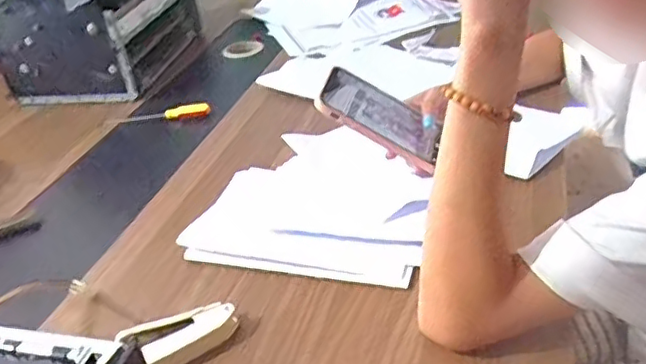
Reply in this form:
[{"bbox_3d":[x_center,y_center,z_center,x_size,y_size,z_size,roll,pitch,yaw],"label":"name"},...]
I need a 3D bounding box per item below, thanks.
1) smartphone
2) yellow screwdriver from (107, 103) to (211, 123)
[{"bbox_3d":[0.062,-0.070,0.653,0.141,0.011,0.082,30,47,2],"label":"smartphone"},{"bbox_3d":[-0.228,-0.098,0.852,0.141,0.016,0.021,-8,33,2],"label":"yellow screwdriver"}]

